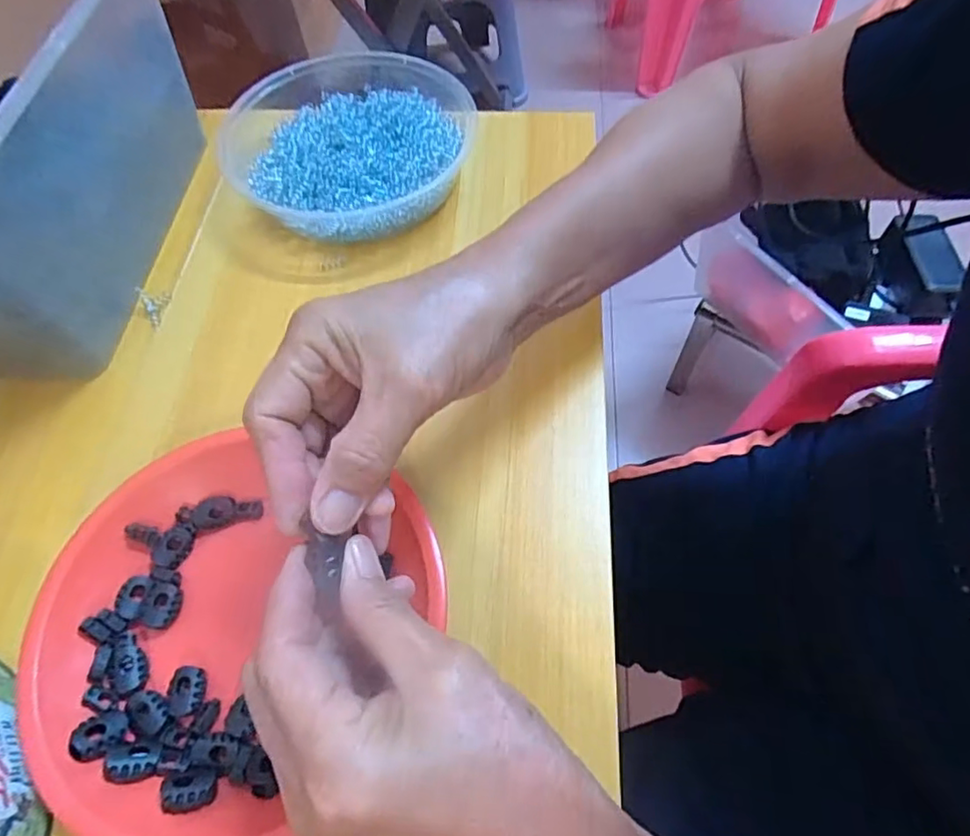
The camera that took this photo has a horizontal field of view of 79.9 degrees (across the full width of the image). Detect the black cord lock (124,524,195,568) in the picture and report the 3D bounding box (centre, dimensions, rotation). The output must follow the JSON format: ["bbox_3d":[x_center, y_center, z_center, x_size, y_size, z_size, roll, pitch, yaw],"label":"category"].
[{"bbox_3d":[-0.174,0.068,0.308,0.033,0.007,0.021,11,70,-19],"label":"black cord lock"}]

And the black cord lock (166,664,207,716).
[{"bbox_3d":[-0.142,0.130,0.276,0.016,0.007,0.021,8,62,8],"label":"black cord lock"}]

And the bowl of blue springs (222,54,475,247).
[{"bbox_3d":[-0.102,-0.210,0.445,0.183,0.043,0.175,-19,62,-7],"label":"bowl of blue springs"}]

